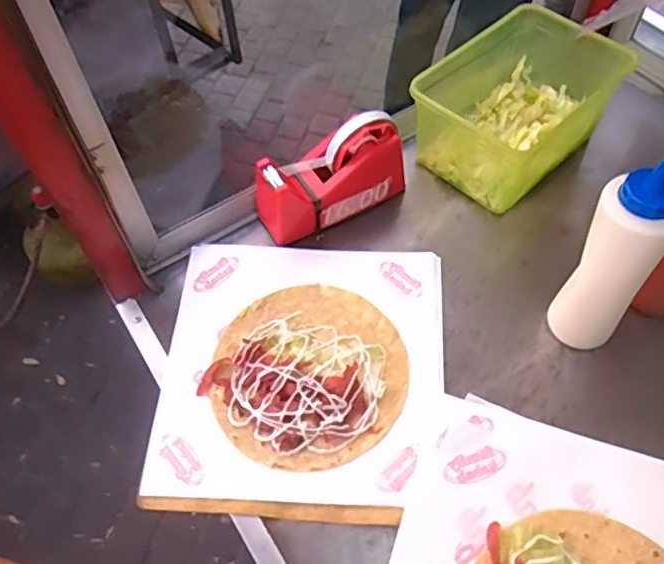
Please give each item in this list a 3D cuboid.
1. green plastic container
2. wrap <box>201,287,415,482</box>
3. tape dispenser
[{"bbox_3d":[0.217,-0.205,0.666,0.157,0.098,0.235,39,66,24],"label":"green plastic container"},{"bbox_3d":[-0.021,0.076,0.534,0.171,0.021,0.178,21,62,13],"label":"wrap"},{"bbox_3d":[-0.002,-0.115,0.618,0.159,0.092,0.062,-26,59,-15],"label":"tape dispenser"}]

